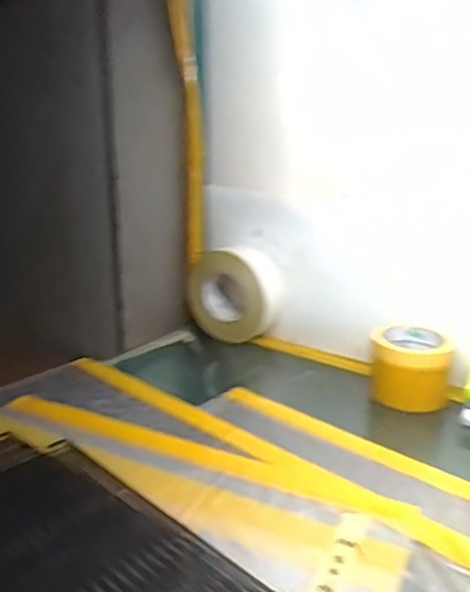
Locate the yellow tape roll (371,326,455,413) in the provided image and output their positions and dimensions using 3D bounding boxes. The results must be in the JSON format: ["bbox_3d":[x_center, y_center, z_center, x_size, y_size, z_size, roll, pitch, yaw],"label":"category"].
[{"bbox_3d":[0.222,0.089,0.741,0.091,0.092,0.091,4,19,11],"label":"yellow tape roll"}]

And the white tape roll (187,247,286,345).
[{"bbox_3d":[-0.007,0.000,0.874,0.150,0.130,0.047,8,20,20],"label":"white tape roll"}]

